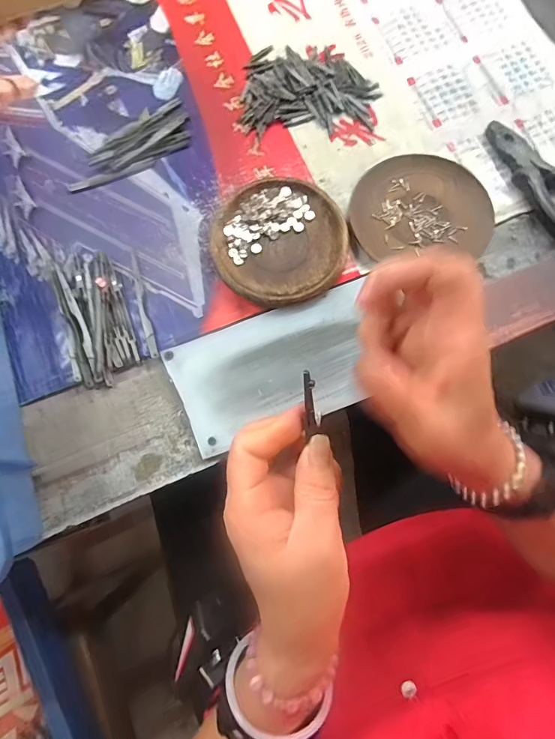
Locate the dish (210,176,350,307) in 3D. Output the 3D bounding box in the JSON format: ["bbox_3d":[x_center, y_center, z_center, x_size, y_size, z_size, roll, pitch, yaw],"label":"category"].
[{"bbox_3d":[0.001,-0.108,0.349,0.107,0.015,0.114,0,78,0],"label":"dish"}]

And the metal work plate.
[{"bbox_3d":[0.000,-0.001,0.328,0.157,0.010,0.091,-20,79,-4],"label":"metal work plate"}]

